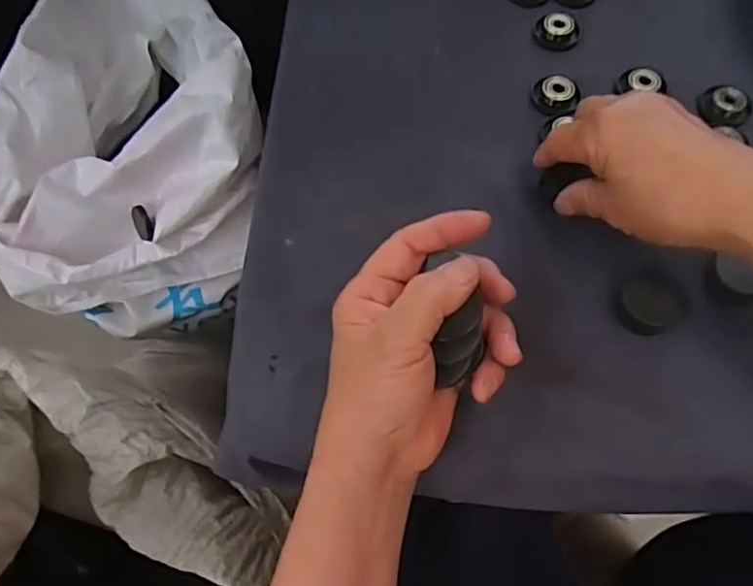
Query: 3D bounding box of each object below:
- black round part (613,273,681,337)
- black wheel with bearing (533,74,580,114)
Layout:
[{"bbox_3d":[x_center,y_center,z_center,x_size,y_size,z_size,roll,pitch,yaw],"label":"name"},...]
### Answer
[{"bbox_3d":[0.153,0.004,0.341,0.035,0.016,0.030,-27,66,-13],"label":"black round part"},{"bbox_3d":[0.121,-0.134,0.416,0.030,0.011,0.026,15,64,8],"label":"black wheel with bearing"}]

